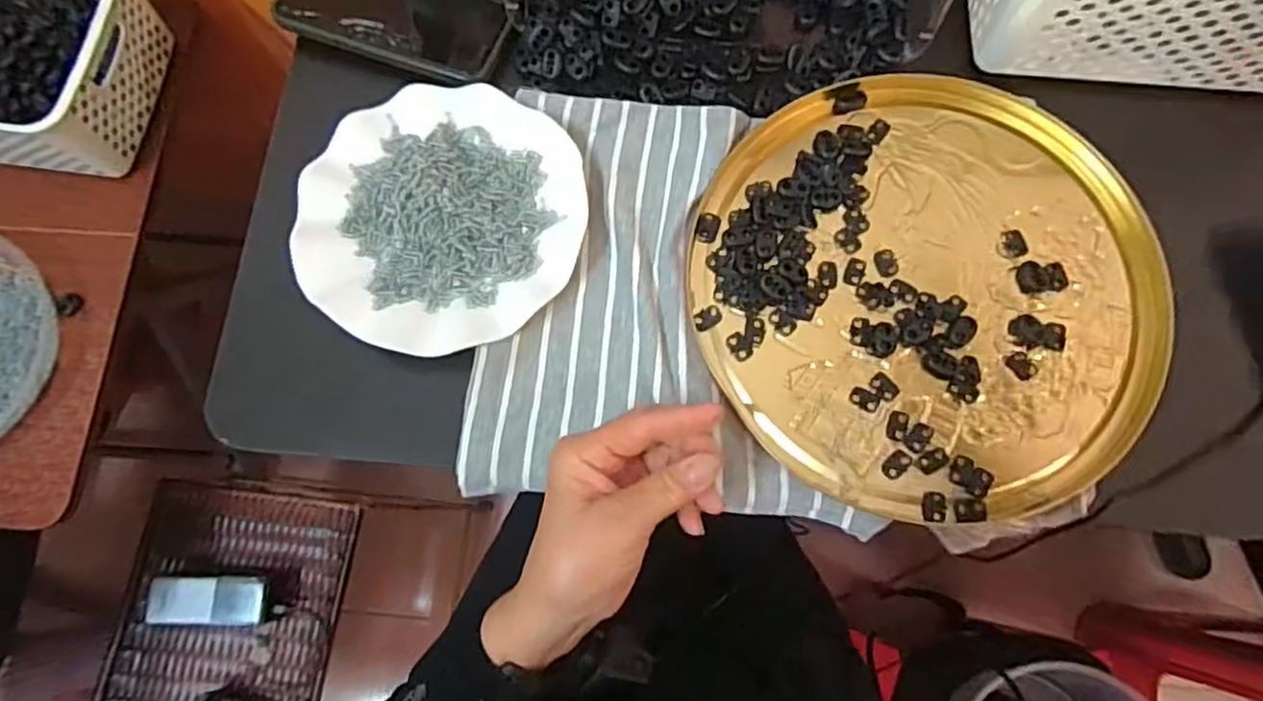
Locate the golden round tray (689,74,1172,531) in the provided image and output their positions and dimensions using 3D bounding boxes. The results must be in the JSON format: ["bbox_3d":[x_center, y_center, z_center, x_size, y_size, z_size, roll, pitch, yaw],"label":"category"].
[{"bbox_3d":[0.189,-0.043,0.449,0.289,0.012,0.285,0,76,-1],"label":"golden round tray"}]

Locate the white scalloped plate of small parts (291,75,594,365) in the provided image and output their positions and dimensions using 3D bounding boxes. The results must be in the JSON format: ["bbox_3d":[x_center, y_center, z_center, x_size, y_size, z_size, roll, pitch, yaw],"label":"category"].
[{"bbox_3d":[-0.123,-0.087,0.456,0.176,0.016,0.179,0,76,-1],"label":"white scalloped plate of small parts"}]

